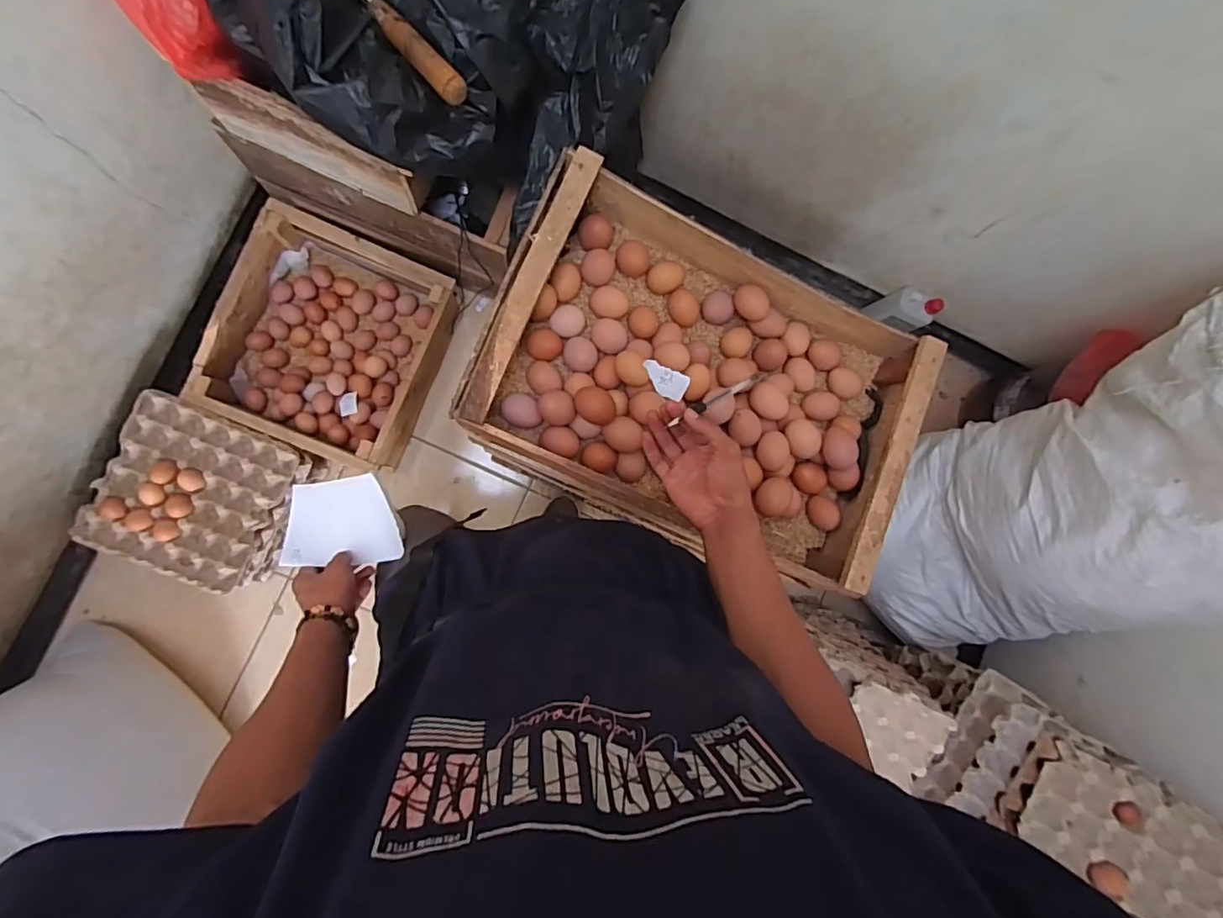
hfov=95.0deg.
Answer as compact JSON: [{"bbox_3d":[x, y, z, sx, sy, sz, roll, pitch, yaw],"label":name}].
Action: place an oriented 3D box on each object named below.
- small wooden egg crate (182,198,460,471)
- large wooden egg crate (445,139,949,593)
[{"bbox_3d":[-0.592,-0.241,1.201,0.414,0.149,0.445,24,85,-7],"label":"small wooden egg crate"},{"bbox_3d":[0.111,-0.090,0.697,0.516,0.137,0.350,24,85,-7],"label":"large wooden egg crate"}]

